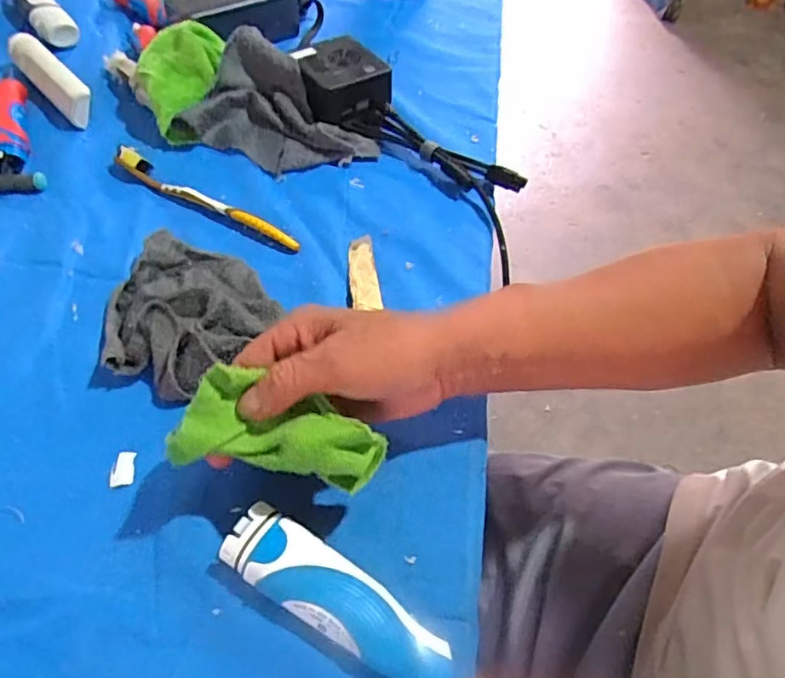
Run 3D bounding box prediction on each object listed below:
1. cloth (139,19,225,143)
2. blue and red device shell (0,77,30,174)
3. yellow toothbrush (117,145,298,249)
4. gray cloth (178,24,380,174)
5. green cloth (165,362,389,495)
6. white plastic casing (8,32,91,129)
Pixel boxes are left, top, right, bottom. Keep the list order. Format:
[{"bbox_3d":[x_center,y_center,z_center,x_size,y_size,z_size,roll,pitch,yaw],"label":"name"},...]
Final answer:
[{"bbox_3d":[-0.188,-0.231,0.541,0.074,0.058,0.110,-5,53,-8],"label":"cloth"},{"bbox_3d":[-0.326,-0.182,0.513,0.032,0.025,0.120,-11,55,-12],"label":"blue and red device shell"},{"bbox_3d":[-0.150,-0.113,0.482,0.177,0.014,0.017,27,56,16],"label":"yellow toothbrush"},{"bbox_3d":[-0.090,-0.202,0.530,0.157,0.056,0.102,18,54,10],"label":"gray cloth"},{"bbox_3d":[-0.056,0.048,0.310,0.102,0.028,0.048,14,53,1],"label":"green cloth"},{"bbox_3d":[-0.321,-0.246,0.558,0.027,0.029,0.156,-35,62,-26],"label":"white plastic casing"}]

